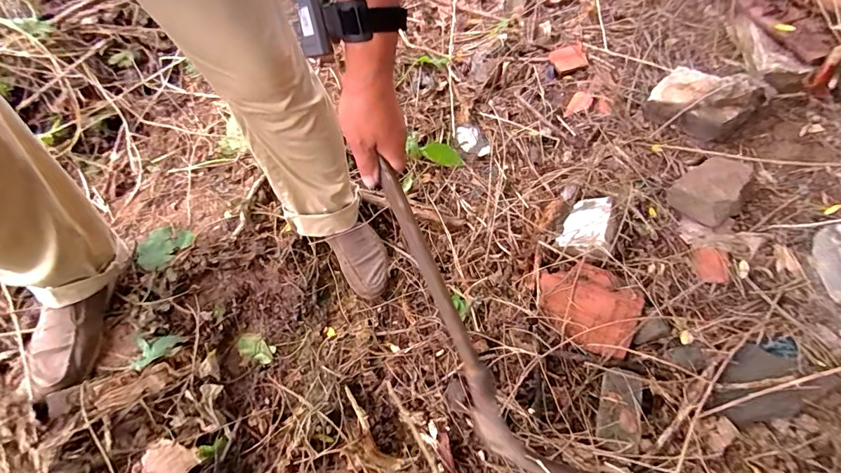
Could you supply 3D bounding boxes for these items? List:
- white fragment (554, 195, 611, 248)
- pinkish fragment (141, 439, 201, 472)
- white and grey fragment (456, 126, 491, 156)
[{"bbox_3d":[0.314,-0.034,0.760,0.089,0.025,0.121,-2,48,53],"label":"white fragment"},{"bbox_3d":[-0.387,0.347,0.608,0.070,0.020,0.056,34,44,-2],"label":"pinkish fragment"},{"bbox_3d":[0.129,-0.236,0.973,0.070,0.018,0.090,-12,60,-7],"label":"white and grey fragment"}]

